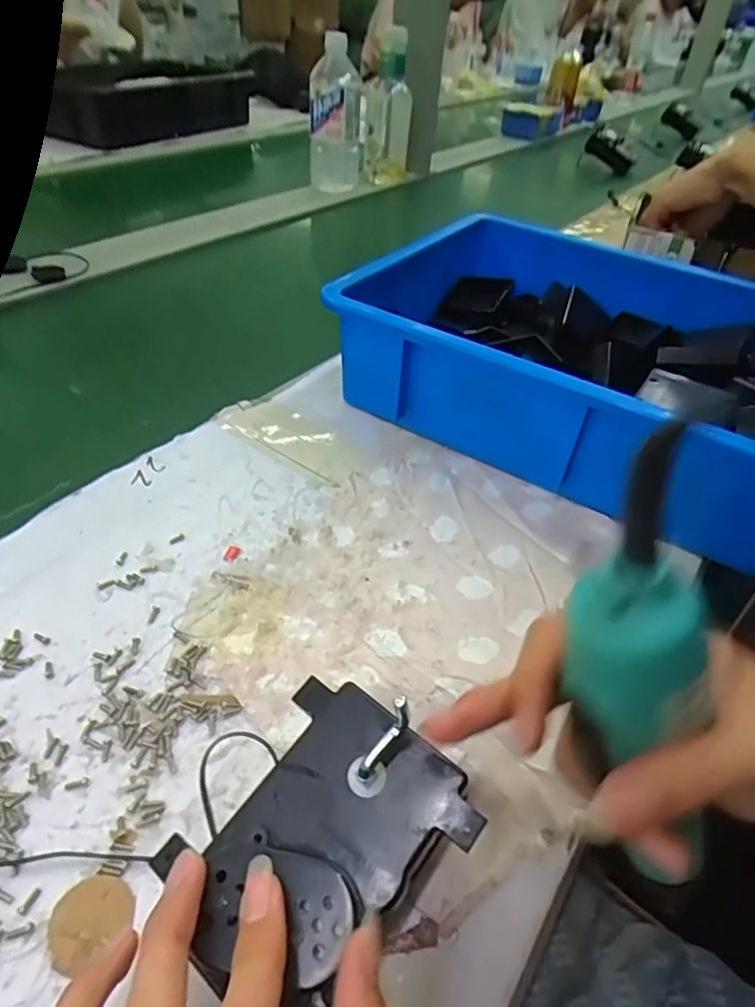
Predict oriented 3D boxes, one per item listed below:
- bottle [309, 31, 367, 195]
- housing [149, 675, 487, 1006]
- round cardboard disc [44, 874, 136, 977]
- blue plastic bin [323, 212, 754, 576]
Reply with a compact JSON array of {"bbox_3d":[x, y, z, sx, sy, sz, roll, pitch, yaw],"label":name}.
[{"bbox_3d":[-0.061,-0.587,0.897,0.085,0.193,0.081,3,43,-3],"label":"bottle"},{"bbox_3d":[-0.019,0.110,0.198,0.079,0.023,0.093,30,48,28],"label":"housing"},{"bbox_3d":[-0.107,0.152,0.214,0.027,0.004,0.029,3,43,-3],"label":"round cardboard disc"},{"bbox_3d":[0.191,-0.101,0.449,0.378,0.099,0.263,27,46,21],"label":"blue plastic bin"}]

